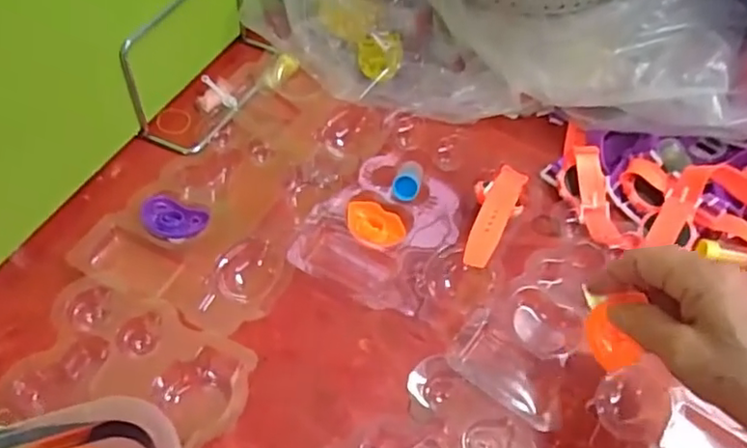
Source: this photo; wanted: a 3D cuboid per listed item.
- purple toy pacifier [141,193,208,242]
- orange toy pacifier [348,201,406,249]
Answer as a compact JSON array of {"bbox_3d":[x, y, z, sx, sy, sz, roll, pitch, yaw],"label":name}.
[{"bbox_3d":[-0.139,-0.004,0.432,0.042,0.010,0.028,14,55,6],"label":"purple toy pacifier"},{"bbox_3d":[0.001,0.000,0.447,0.043,0.008,0.028,21,56,11],"label":"orange toy pacifier"}]

